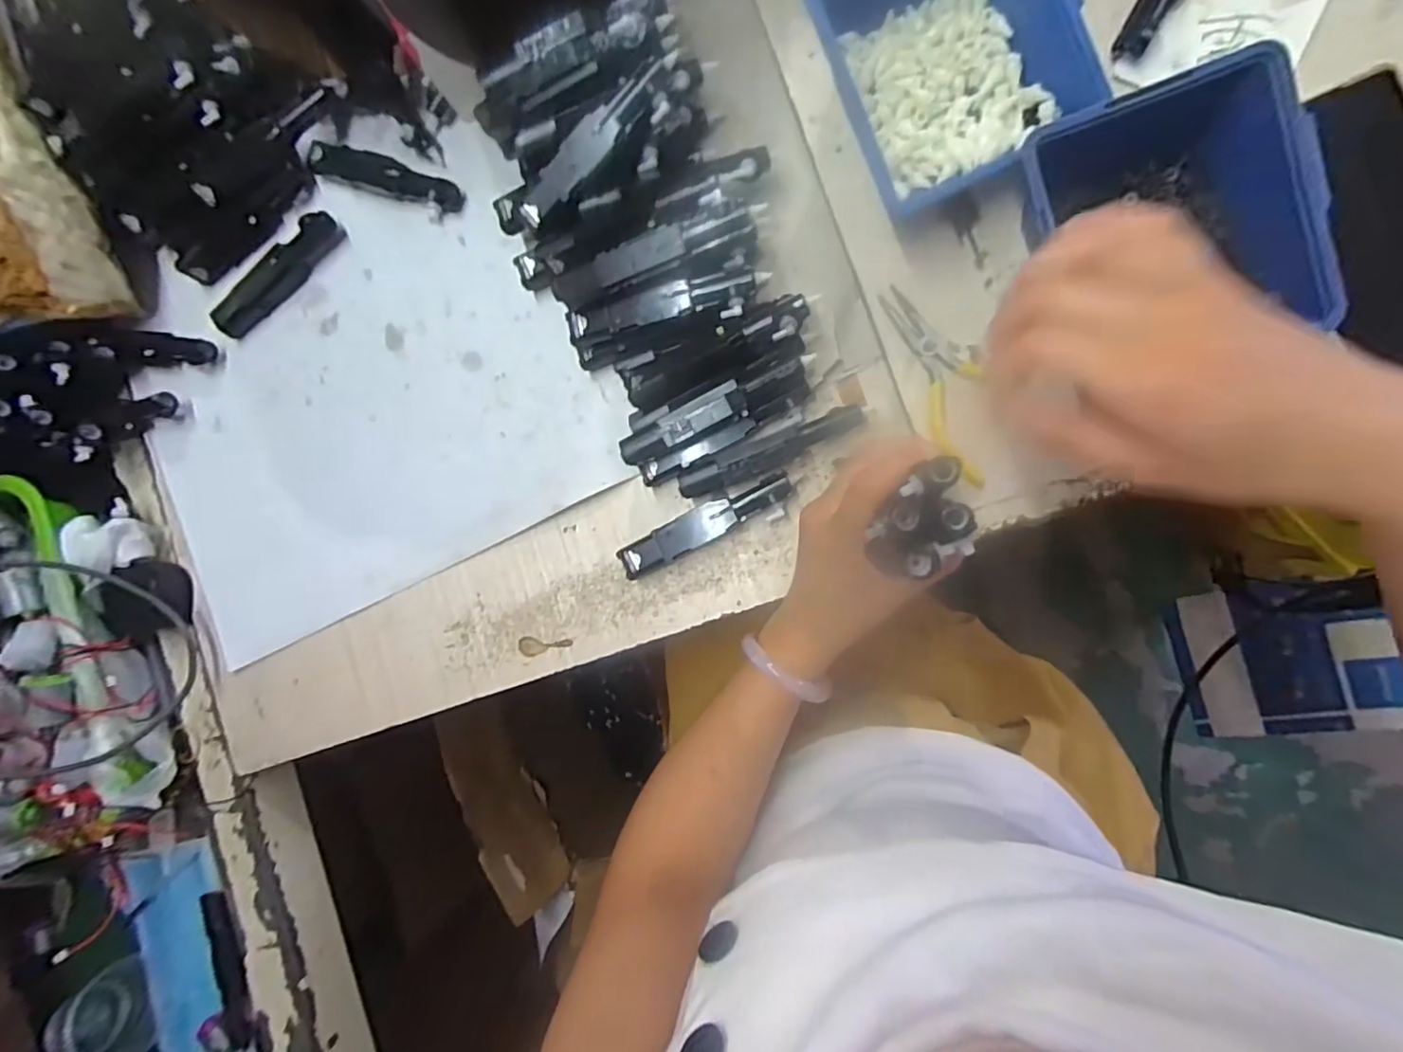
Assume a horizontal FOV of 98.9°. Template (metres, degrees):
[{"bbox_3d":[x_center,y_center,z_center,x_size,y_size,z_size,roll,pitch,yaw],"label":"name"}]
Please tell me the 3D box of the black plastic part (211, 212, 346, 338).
[{"bbox_3d":[-0.327,-0.194,0.459,0.122,0.019,0.027,-39,84,8],"label":"black plastic part"}]

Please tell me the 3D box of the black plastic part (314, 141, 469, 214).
[{"bbox_3d":[-0.232,-0.256,0.440,0.124,0.018,0.021,21,94,9],"label":"black plastic part"}]

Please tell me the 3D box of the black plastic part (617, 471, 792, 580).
[{"bbox_3d":[0.003,-0.002,0.394,0.120,0.016,0.022,-28,86,9],"label":"black plastic part"}]

